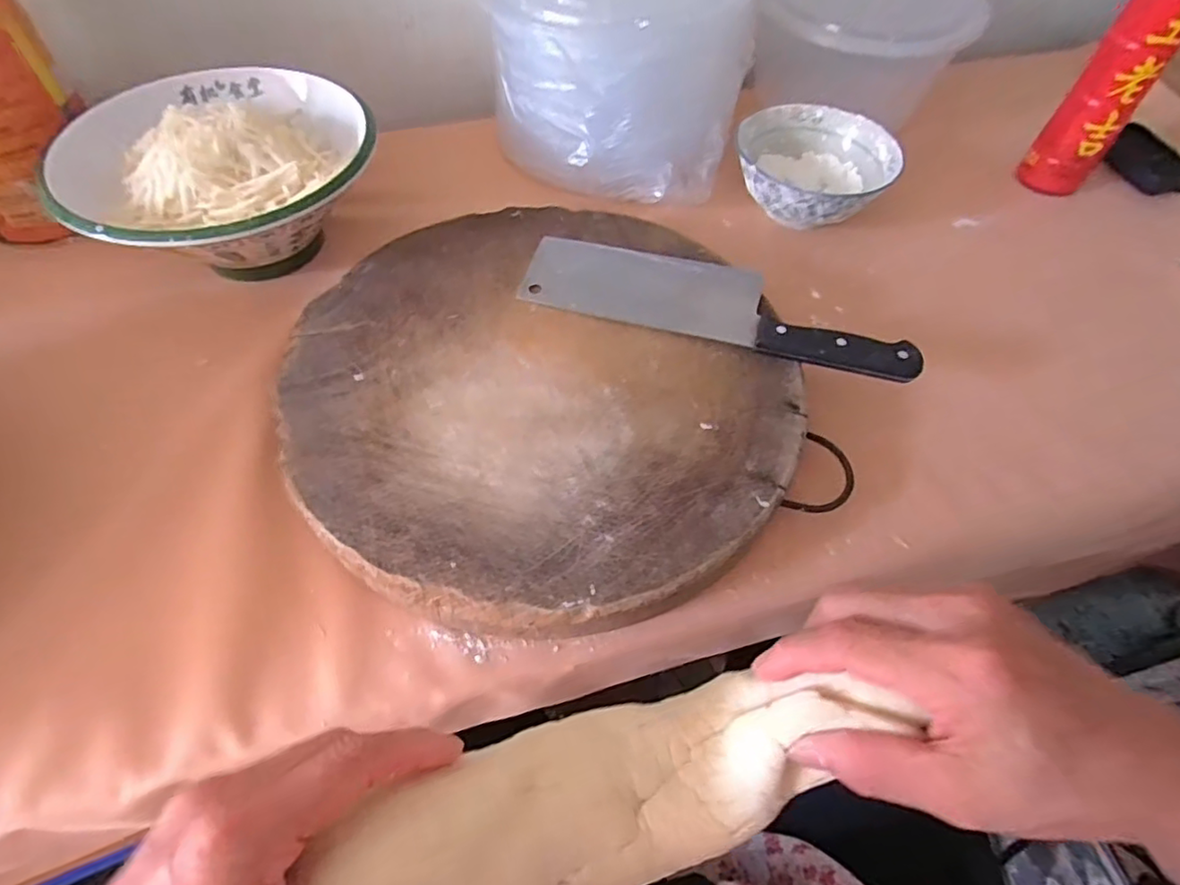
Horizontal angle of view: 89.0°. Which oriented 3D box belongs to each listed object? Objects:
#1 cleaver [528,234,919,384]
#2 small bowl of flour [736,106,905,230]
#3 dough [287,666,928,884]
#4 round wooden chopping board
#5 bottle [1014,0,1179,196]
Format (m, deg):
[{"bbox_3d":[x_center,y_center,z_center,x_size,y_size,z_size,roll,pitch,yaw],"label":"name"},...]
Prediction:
[{"bbox_3d":[0.093,-0.107,0.451,0.286,0.024,0.077,16,57,9],"label":"cleaver"},{"bbox_3d":[0.211,-0.257,0.574,0.144,0.054,0.145,10,56,5],"label":"small bowl of flour"},{"bbox_3d":[0.008,0.127,0.218,0.194,0.057,0.060,-10,57,-14],"label":"dough"},{"bbox_3d":[-0.036,-0.036,0.429,0.321,0.044,0.344,1,56,-2],"label":"round wooden chopping board"},{"bbox_3d":[0.477,-0.330,0.541,0.062,0.223,0.054,34,61,19],"label":"bottle"}]

